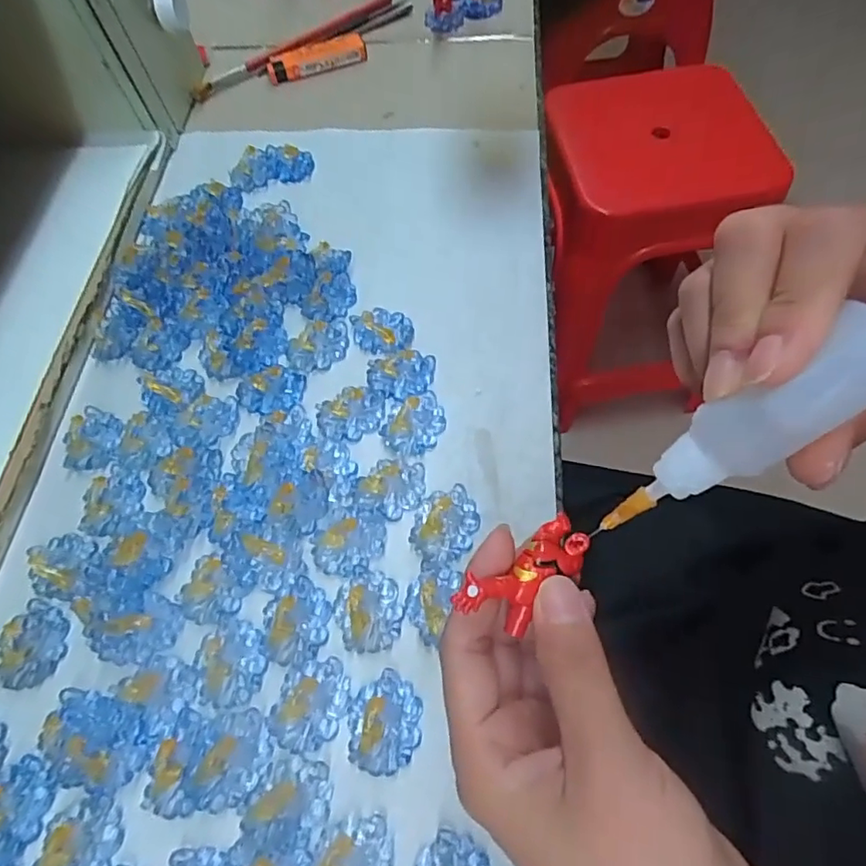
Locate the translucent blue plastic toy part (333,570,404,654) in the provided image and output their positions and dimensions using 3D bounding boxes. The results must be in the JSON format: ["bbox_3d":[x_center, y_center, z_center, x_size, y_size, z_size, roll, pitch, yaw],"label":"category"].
[{"bbox_3d":[-0.030,0.079,0.252,0.029,0.012,0.035,-13,63,-5],"label":"translucent blue plastic toy part"}]

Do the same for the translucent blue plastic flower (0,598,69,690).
[{"bbox_3d":[-0.185,0.098,0.257,0.029,0.006,0.036,18,64,11],"label":"translucent blue plastic flower"}]

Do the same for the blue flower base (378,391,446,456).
[{"bbox_3d":[-0.010,-0.007,0.298,0.030,0.005,0.039,23,65,13],"label":"blue flower base"}]

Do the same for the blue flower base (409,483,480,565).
[{"bbox_3d":[0.006,0.043,0.272,0.030,0.005,0.038,13,63,8],"label":"blue flower base"}]

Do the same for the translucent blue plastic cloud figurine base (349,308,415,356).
[{"bbox_3d":[-0.030,-0.062,0.323,0.034,0.012,0.032,-1,62,1],"label":"translucent blue plastic cloud figurine base"}]

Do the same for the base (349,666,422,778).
[{"bbox_3d":[-0.020,0.120,0.233,0.030,0.011,0.037,3,62,3],"label":"base"}]

